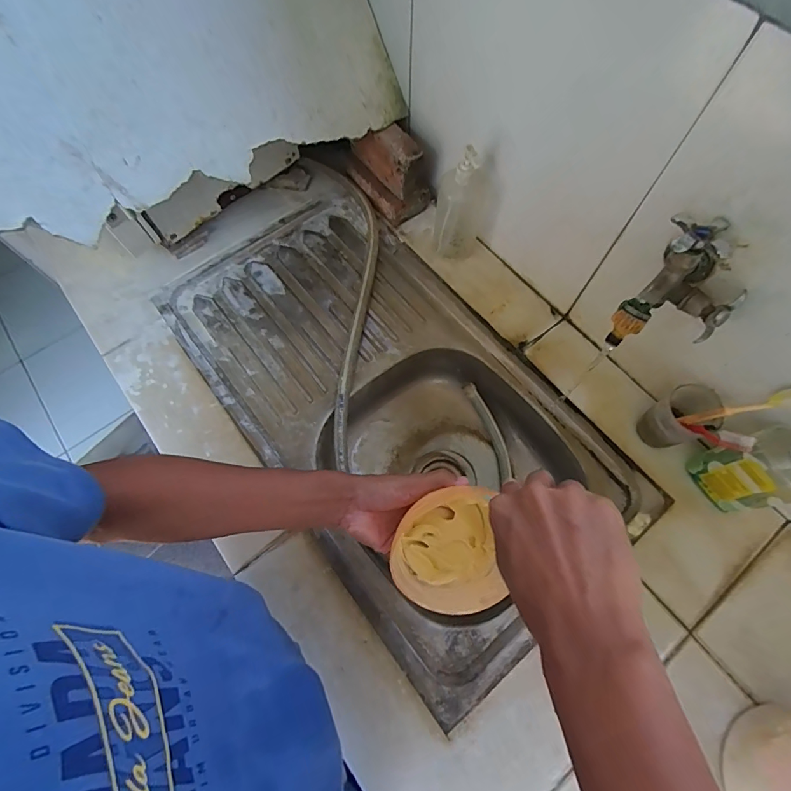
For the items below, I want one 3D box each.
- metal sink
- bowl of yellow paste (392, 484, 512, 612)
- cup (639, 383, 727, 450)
[{"bbox_3d":[-0.015,0.015,0.689,0.401,0.133,0.745,-36,72,-13],"label":"metal sink"},{"bbox_3d":[0.049,0.149,0.413,0.102,0.065,0.108,0,68,1],"label":"bowl of yellow paste"},{"bbox_3d":[0.370,0.033,0.563,0.068,0.093,0.065,0,68,1],"label":"cup"}]

